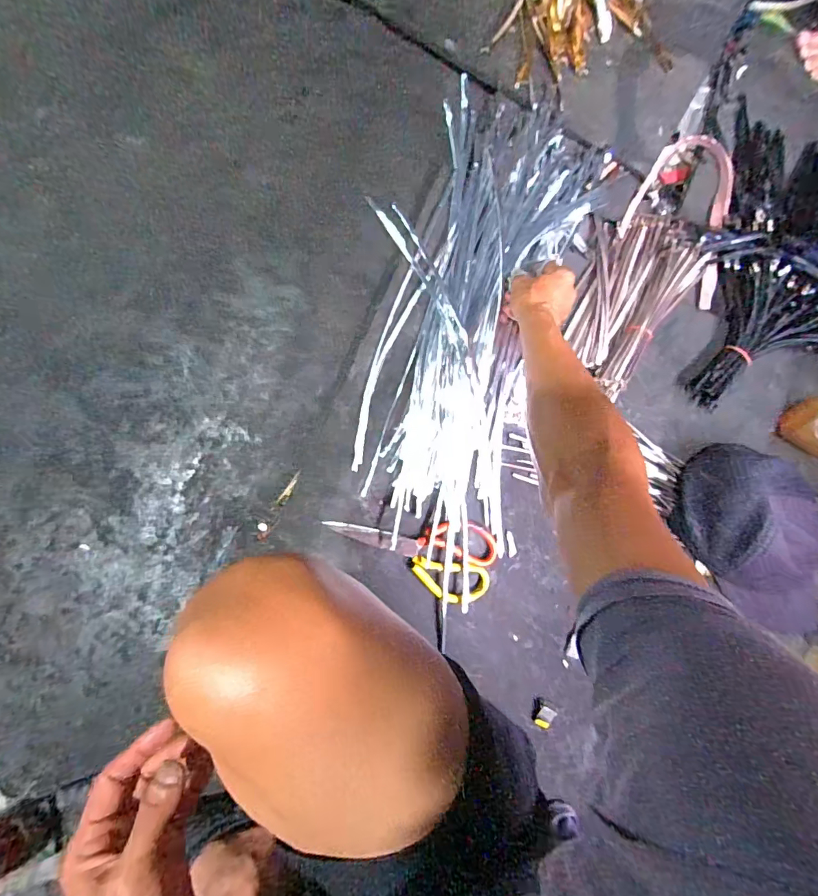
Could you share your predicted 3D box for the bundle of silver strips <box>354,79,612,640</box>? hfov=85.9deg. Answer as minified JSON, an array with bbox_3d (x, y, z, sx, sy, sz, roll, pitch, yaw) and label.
[{"bbox_3d":[0.080,-0.128,0.601,0.259,0.049,0.661,13,91,-6],"label":"bundle of silver strips"}]

